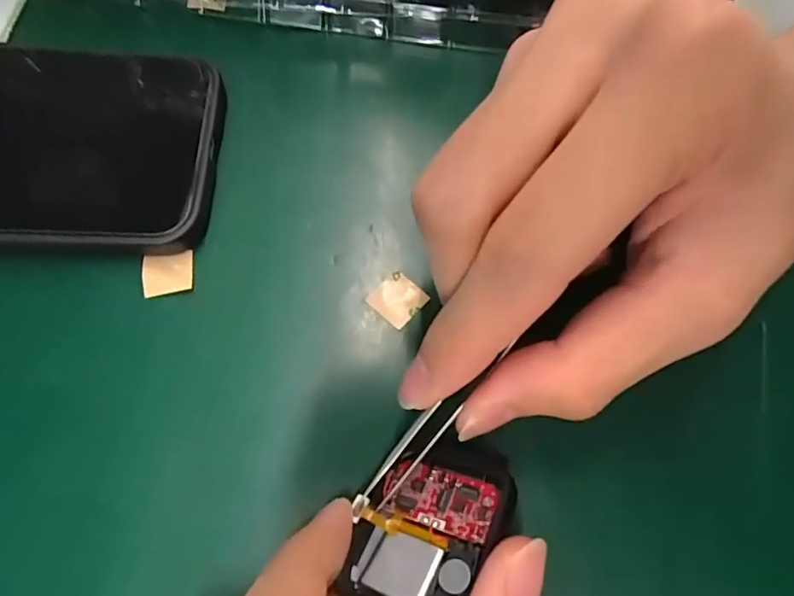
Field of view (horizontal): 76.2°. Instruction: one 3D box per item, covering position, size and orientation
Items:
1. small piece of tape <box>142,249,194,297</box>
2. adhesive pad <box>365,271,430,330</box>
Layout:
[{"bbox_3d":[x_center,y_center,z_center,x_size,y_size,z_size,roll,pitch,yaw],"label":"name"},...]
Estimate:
[{"bbox_3d":[-0.073,-0.008,0.161,0.015,0.004,0.014,-8,68,-5],"label":"small piece of tape"},{"bbox_3d":[0.000,0.000,0.162,0.015,0.004,0.014,40,72,14],"label":"adhesive pad"}]

